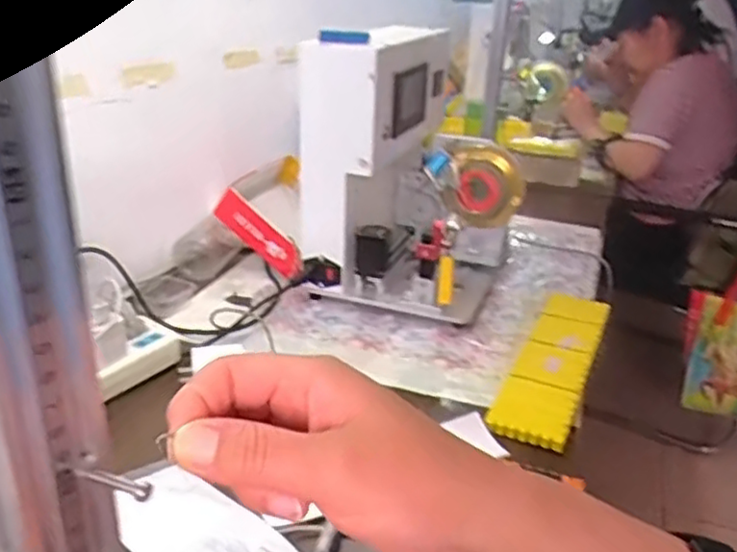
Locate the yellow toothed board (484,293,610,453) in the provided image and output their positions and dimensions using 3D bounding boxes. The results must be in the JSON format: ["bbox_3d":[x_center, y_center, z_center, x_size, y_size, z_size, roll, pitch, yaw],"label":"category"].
[{"bbox_3d":[0.229,0.100,0.832,0.083,0.022,0.340,13,27,22],"label":"yellow toothed board"}]

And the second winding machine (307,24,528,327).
[{"bbox_3d":[0.088,-0.165,1.015,0.264,0.342,0.357,10,26,17],"label":"second winding machine"}]

